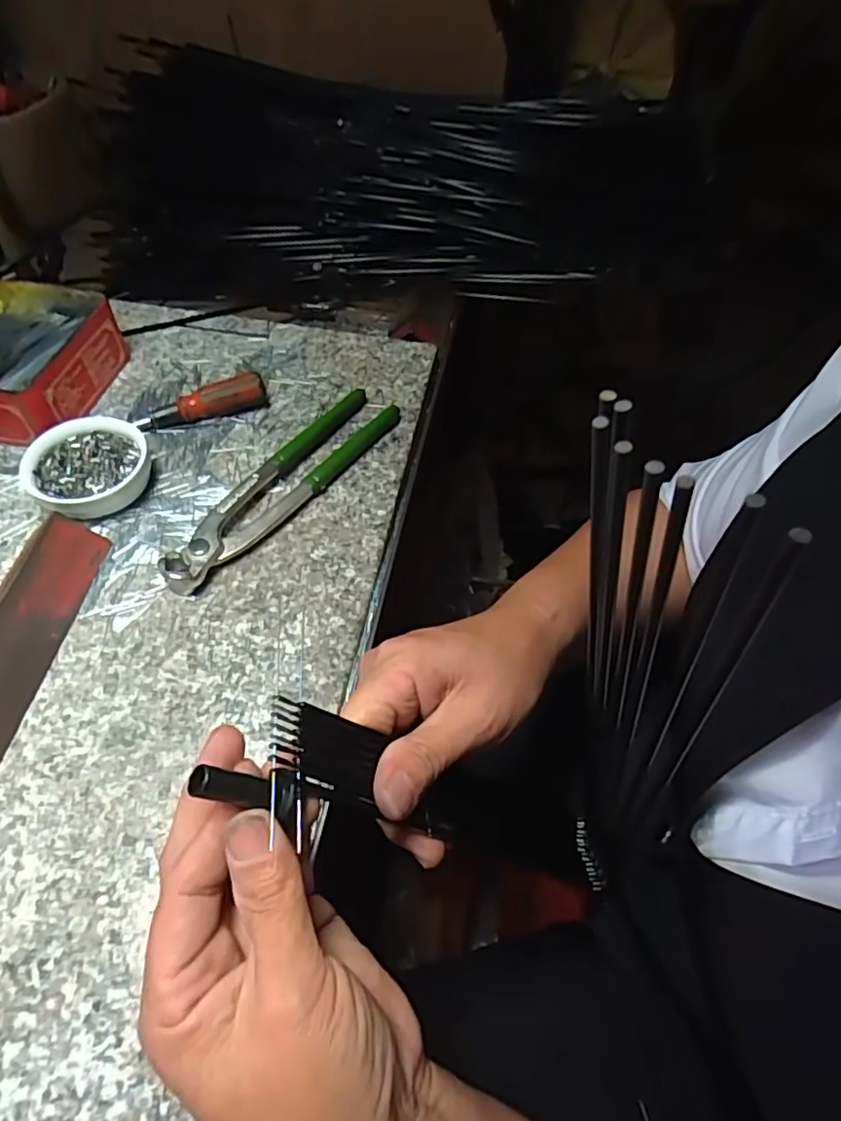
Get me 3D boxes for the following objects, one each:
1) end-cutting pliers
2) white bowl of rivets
[{"bbox_3d":[-0.085,-0.051,0.389,0.038,0.017,0.196,29,57,17],"label":"end-cutting pliers"},{"bbox_3d":[-0.207,-0.055,0.379,0.071,0.027,0.067,2,53,-2],"label":"white bowl of rivets"}]

